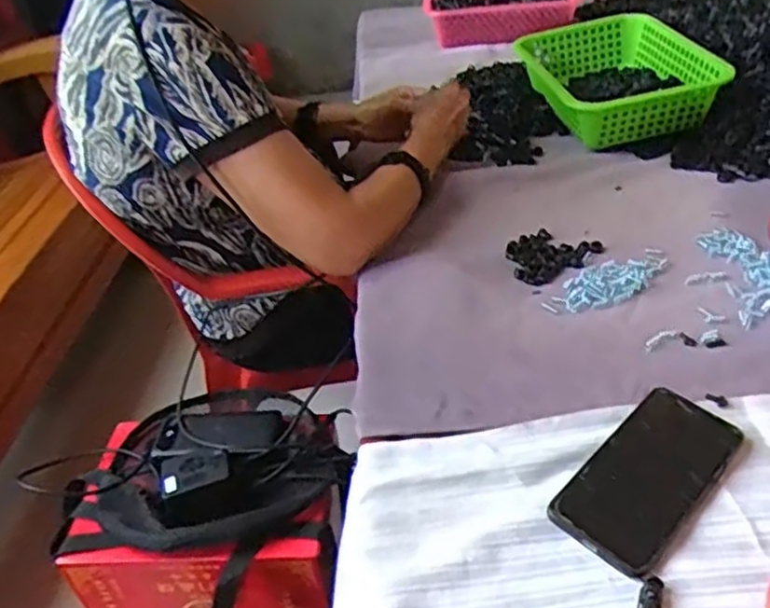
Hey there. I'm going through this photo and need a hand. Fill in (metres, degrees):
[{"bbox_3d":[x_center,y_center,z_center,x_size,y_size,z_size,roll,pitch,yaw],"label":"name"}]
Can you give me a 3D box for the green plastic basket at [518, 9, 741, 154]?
[{"bbox_3d":[0.340,-0.330,1.018,0.239,0.085,0.288,-6,38,1],"label":"green plastic basket"}]

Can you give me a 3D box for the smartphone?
[{"bbox_3d":[0.196,0.124,0.510,0.166,0.013,0.076,-34,46,-31],"label":"smartphone"}]

